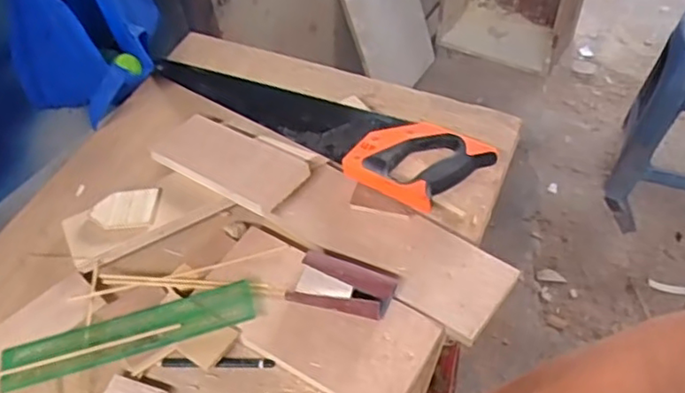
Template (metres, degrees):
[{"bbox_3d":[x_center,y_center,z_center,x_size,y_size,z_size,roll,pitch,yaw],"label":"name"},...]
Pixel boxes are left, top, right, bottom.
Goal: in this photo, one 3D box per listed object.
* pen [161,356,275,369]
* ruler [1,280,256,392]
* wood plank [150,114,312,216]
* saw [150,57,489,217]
[{"bbox_3d":[-0.126,0.167,0.640,0.113,0.010,0.012,-2,49,3],"label":"pen"},{"bbox_3d":[-0.212,0.140,0.640,0.249,0.011,0.046,-16,54,-8],"label":"ruler"},{"bbox_3d":[-0.138,-0.045,0.770,0.197,0.016,0.090,24,54,28],"label":"wood plank"},{"bbox_3d":[-0.055,-0.109,0.828,0.502,0.048,0.116,27,56,25],"label":"saw"}]

